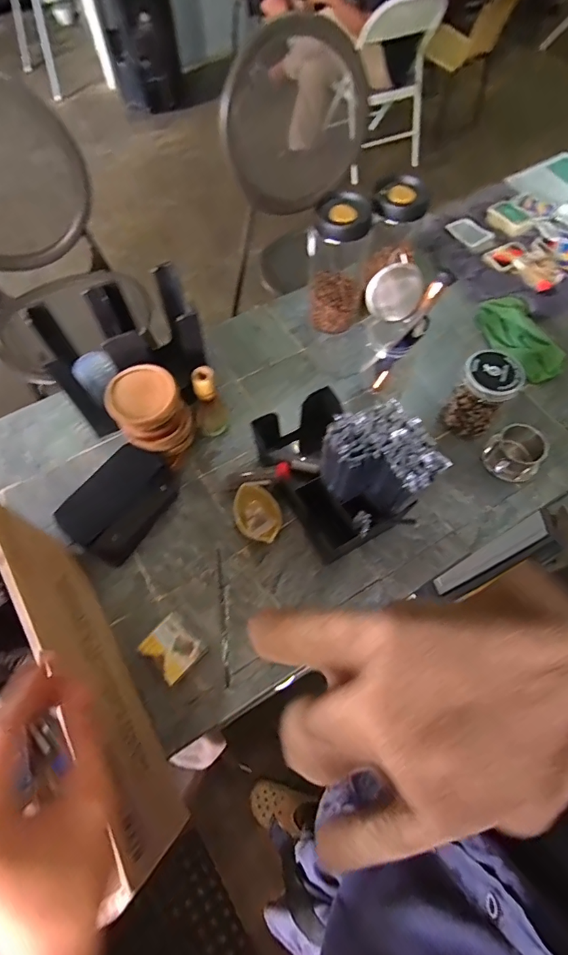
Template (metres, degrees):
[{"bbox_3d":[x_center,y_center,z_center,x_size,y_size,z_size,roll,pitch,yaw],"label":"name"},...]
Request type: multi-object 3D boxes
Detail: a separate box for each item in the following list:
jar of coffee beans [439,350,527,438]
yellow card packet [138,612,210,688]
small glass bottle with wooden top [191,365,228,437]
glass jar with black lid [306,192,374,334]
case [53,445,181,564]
[{"bbox_3d":[0.324,-0.139,0.723,0.085,0.110,0.088,0,65,0],"label":"jar of coffee beans"},{"bbox_3d":[-0.152,0.236,0.611,0.071,0.028,0.062,41,70,18],"label":"yellow card packet"},{"bbox_3d":[-0.125,-0.117,0.735,0.055,0.147,0.046,-14,65,-6],"label":"small glass bottle with wooden top"},{"bbox_3d":[0.098,-0.379,0.798,0.105,0.243,0.113,0,65,0],"label":"glass jar with black lid"},{"bbox_3d":[-0.253,0.035,0.688,0.115,0.050,0.175,29,68,13],"label":"case"}]

